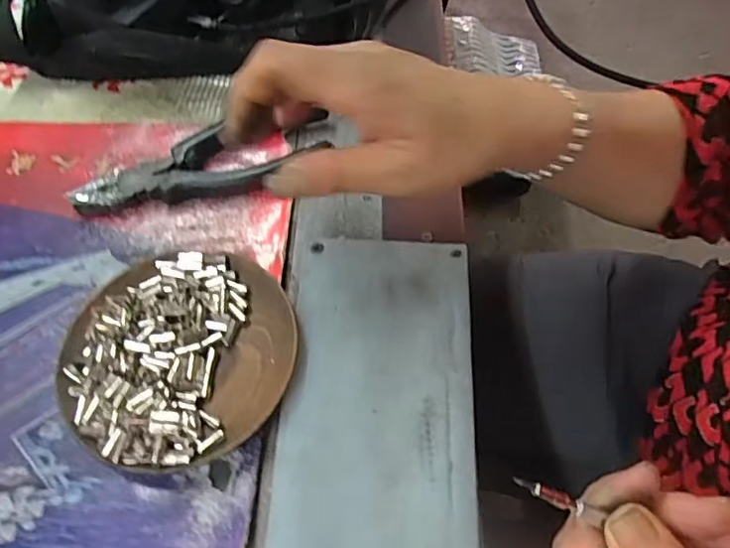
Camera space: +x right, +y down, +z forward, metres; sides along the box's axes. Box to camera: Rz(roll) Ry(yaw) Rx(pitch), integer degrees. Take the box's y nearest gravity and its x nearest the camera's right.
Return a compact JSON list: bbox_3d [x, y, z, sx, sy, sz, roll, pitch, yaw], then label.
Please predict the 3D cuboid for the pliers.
[{"bbox_3d":[-0.101,-0.068,0.350,0.158,0.019,0.040,-16,60,-5],"label":"pliers"}]

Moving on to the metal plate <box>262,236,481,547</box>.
[{"bbox_3d":[0.006,0.067,0.276,0.094,0.012,0.197,3,59,1],"label":"metal plate"}]

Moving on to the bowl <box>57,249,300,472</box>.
[{"bbox_3d":[-0.094,0.041,0.286,0.112,0.020,0.112,0,59,-1],"label":"bowl"}]

